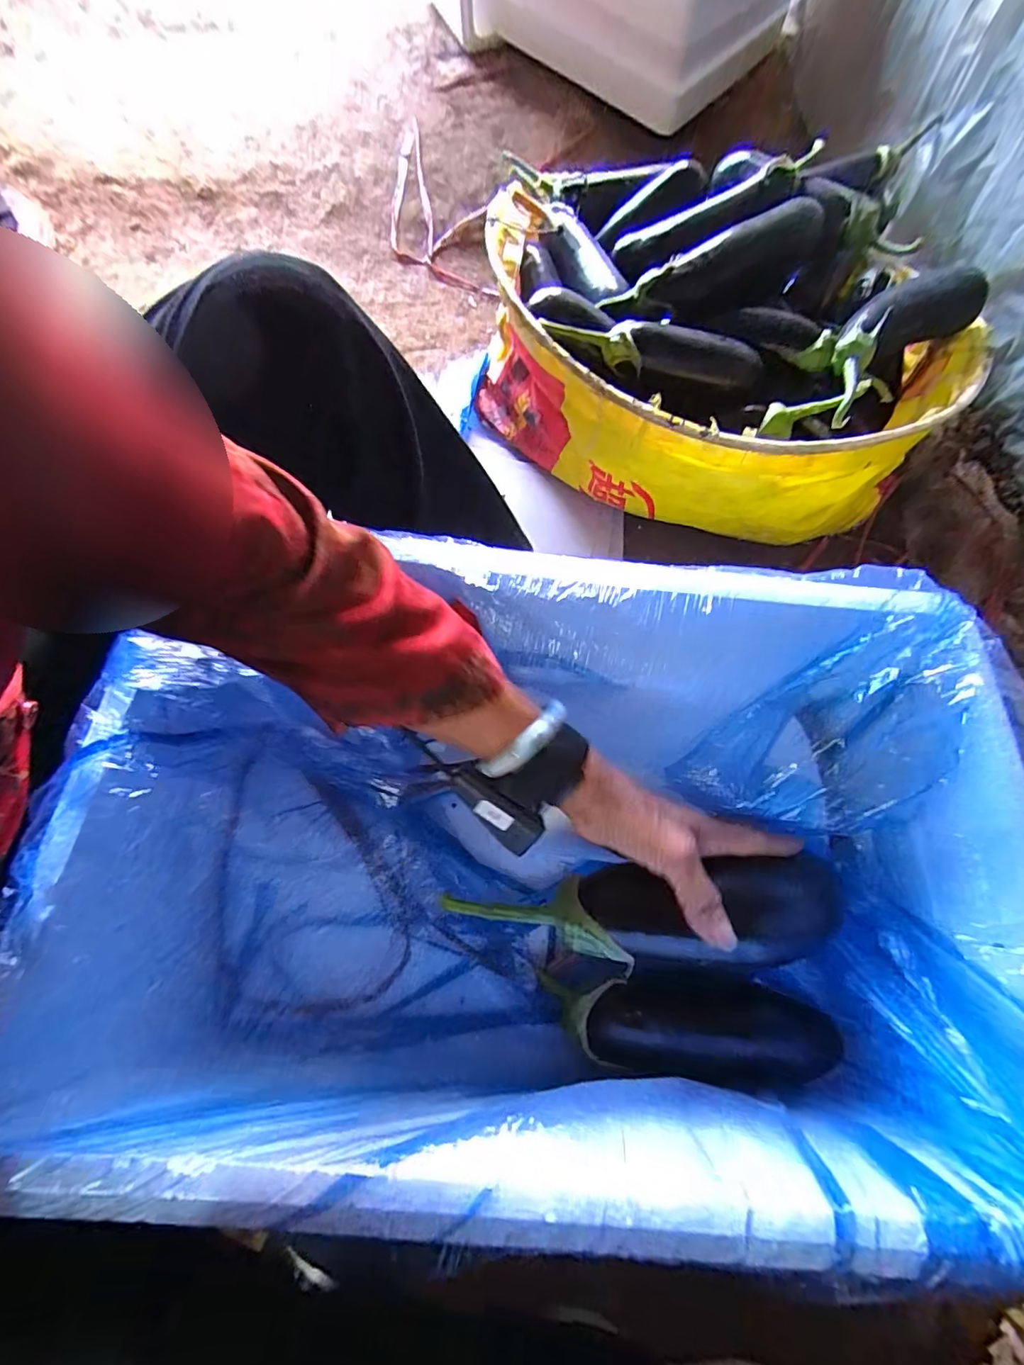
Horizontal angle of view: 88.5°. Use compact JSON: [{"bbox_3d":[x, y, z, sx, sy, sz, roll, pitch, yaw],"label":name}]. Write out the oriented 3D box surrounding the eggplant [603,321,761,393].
[{"bbox_3d":[0.200,-0.376,0.605,0.192,0.041,0.046,1,64,-16],"label":"eggplant"}]

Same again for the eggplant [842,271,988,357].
[{"bbox_3d":[0.455,-0.418,0.603,0.193,0.064,0.063,-29,67,-12],"label":"eggplant"}]

